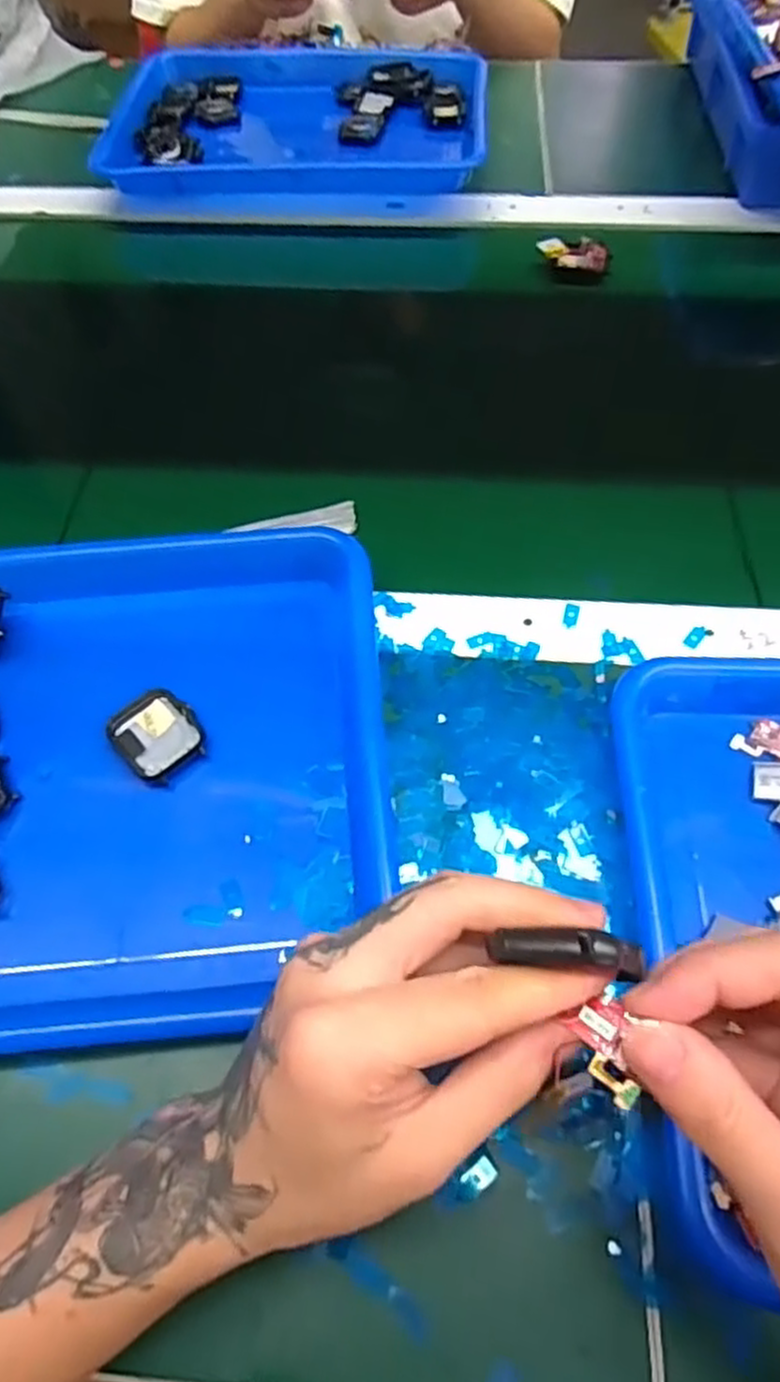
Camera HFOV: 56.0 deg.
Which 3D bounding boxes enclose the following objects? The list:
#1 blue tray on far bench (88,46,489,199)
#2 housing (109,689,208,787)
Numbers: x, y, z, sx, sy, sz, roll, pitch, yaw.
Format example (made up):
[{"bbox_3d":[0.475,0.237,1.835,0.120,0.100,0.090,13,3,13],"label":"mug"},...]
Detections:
[{"bbox_3d":[-0.079,-0.529,0.678,0.332,0.034,0.240,2,60,3],"label":"blue tray on far bench"},{"bbox_3d":[-0.114,0.024,0.364,0.039,0.014,0.043,-35,65,-17],"label":"housing"}]

